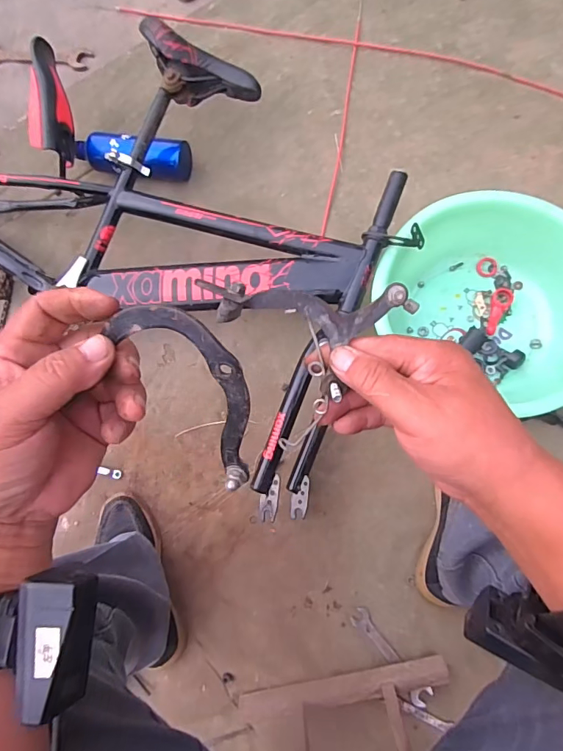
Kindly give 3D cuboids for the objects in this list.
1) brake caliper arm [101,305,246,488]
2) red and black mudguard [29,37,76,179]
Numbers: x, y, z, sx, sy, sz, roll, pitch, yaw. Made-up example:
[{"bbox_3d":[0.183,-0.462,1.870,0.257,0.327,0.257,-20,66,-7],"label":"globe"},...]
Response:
[{"bbox_3d":[-0.053,0.013,0.250,0.068,0.018,0.115,-7,117,20],"label":"brake caliper arm"},{"bbox_3d":[-0.413,-0.478,0.801,0.065,0.057,0.258,-11,78,1],"label":"red and black mudguard"}]

